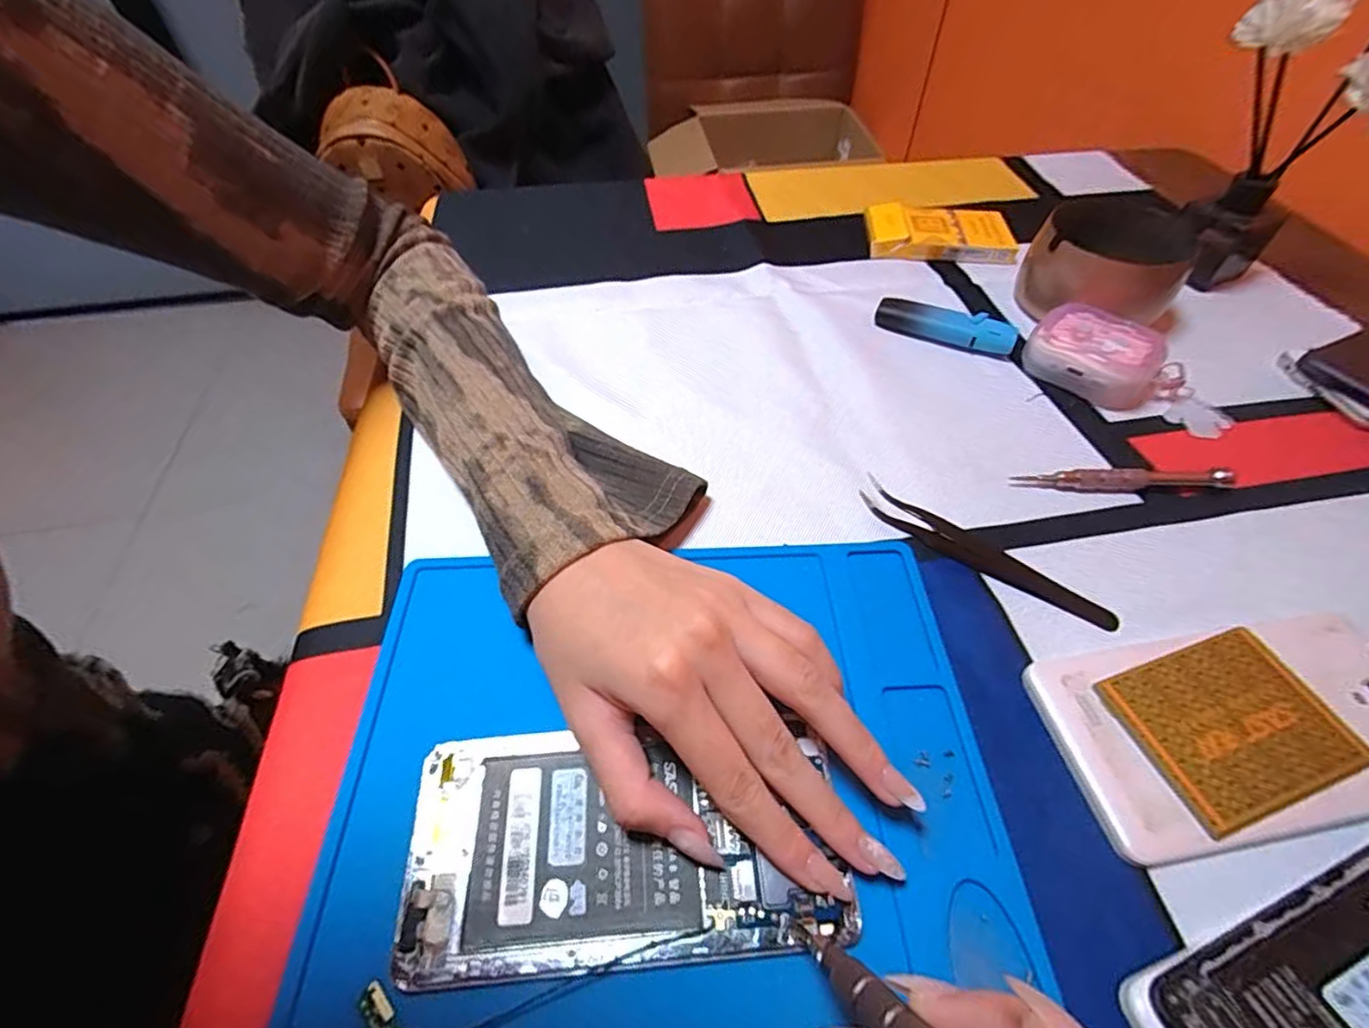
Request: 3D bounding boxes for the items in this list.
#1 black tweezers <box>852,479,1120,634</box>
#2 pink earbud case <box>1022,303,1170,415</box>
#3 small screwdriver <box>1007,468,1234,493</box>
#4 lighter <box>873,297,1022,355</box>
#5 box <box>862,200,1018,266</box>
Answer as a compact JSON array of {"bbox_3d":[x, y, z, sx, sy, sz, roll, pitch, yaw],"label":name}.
[{"bbox_3d":[0.133,0.015,0.267,0.116,0.015,0.014,30,58,23],"label":"black tweezers"},{"bbox_3d":[0.235,-0.091,0.343,0.045,0.028,0.066,-36,59,-25],"label":"pink earbud case"},{"bbox_3d":[0.215,-0.017,0.295,0.103,0.010,0.009,0,51,1],"label":"small screwdriver"},{"bbox_3d":[0.160,-0.117,0.371,0.081,0.016,0.018,20,54,16],"label":"lighter"},{"bbox_3d":[0.187,-0.207,0.441,0.103,0.019,0.054,7,52,7],"label":"box"}]

